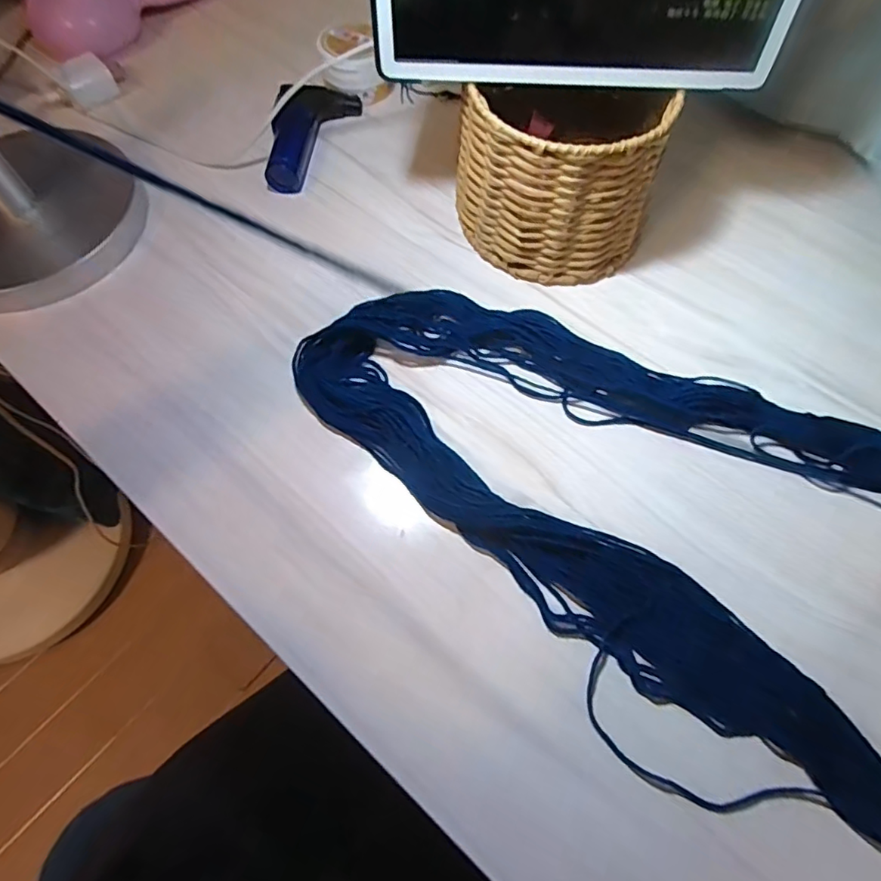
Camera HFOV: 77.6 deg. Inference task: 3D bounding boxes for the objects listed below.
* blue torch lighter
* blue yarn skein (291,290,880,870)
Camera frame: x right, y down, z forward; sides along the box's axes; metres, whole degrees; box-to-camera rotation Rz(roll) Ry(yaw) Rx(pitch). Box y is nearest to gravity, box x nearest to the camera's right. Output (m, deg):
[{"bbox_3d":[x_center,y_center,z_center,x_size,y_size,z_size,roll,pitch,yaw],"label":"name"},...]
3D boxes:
[{"bbox_3d":[-0.116,-0.267,0.466,0.038,0.042,0.127,22,67,11],"label":"blue torch lighter"},{"bbox_3d":[0.189,0.069,0.313,0.602,0.024,0.222,30,69,13],"label":"blue yarn skein"}]

